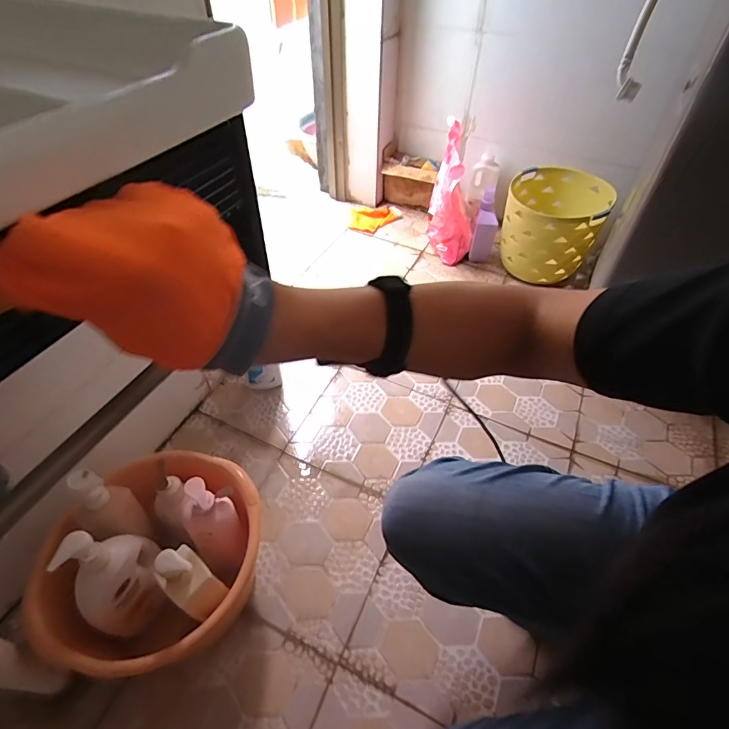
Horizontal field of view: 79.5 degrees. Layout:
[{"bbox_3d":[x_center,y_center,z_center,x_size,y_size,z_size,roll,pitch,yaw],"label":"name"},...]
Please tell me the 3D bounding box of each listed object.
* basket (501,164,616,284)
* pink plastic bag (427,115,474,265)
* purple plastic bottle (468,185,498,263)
[{"bbox_3d":[0.602,-0.454,1.436,0.292,0.260,0.346,21,50,17],"label":"basket"},{"bbox_3d":[0.308,-0.561,1.482,0.159,0.377,0.298,10,48,8],"label":"pink plastic bag"},{"bbox_3d":[0.414,-0.472,1.480,0.077,0.227,0.057,15,50,9],"label":"purple plastic bottle"}]

